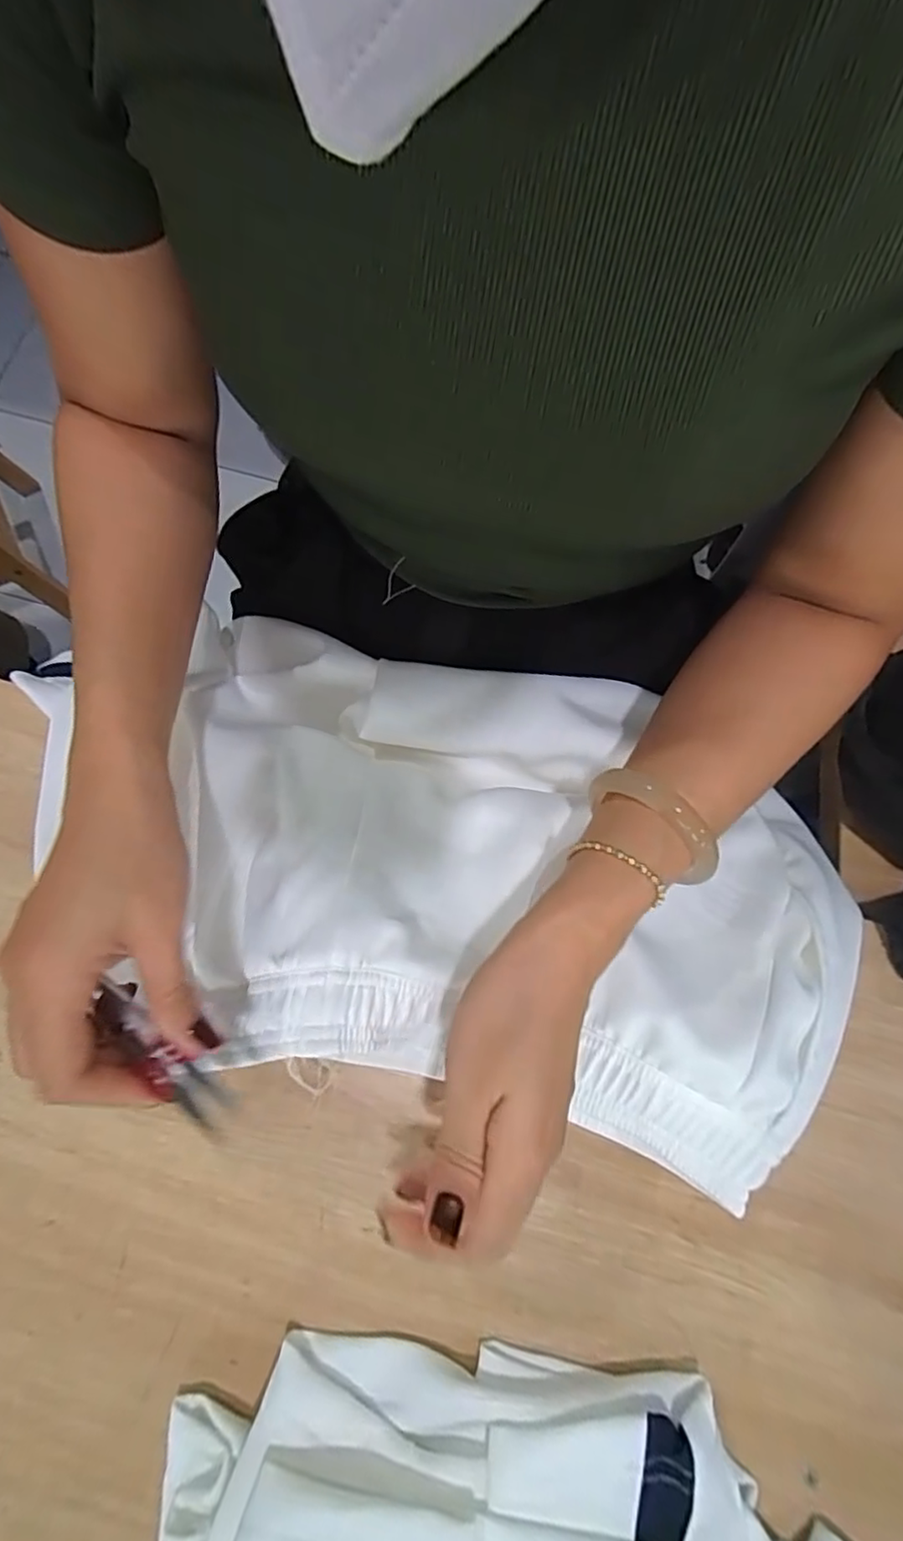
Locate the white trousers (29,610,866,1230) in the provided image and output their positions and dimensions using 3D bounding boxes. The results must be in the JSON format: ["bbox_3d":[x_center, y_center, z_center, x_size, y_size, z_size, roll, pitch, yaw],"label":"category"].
[{"bbox_3d":[0.010,0.054,0.365,0.436,0.084,0.252,15,76,2],"label":"white trousers"}]

